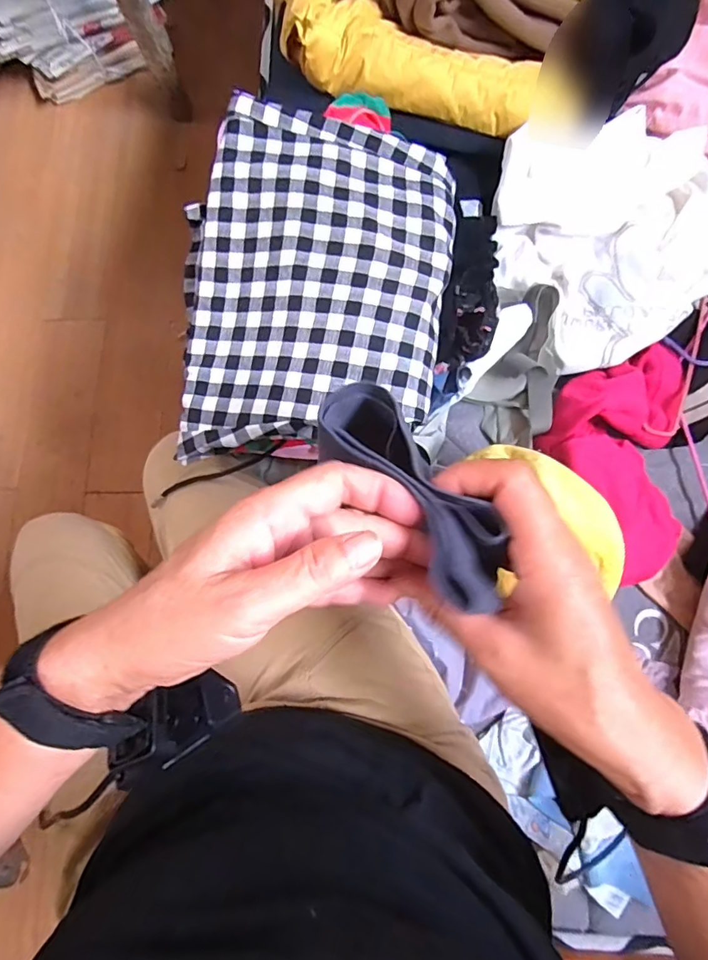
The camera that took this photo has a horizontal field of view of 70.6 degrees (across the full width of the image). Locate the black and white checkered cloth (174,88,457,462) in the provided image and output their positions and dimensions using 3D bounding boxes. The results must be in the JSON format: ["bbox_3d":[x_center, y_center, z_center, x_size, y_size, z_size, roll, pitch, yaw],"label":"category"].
[{"bbox_3d":[-0.036,-0.161,0.427,0.231,0.058,0.285,5,79,3],"label":"black and white checkered cloth"}]

